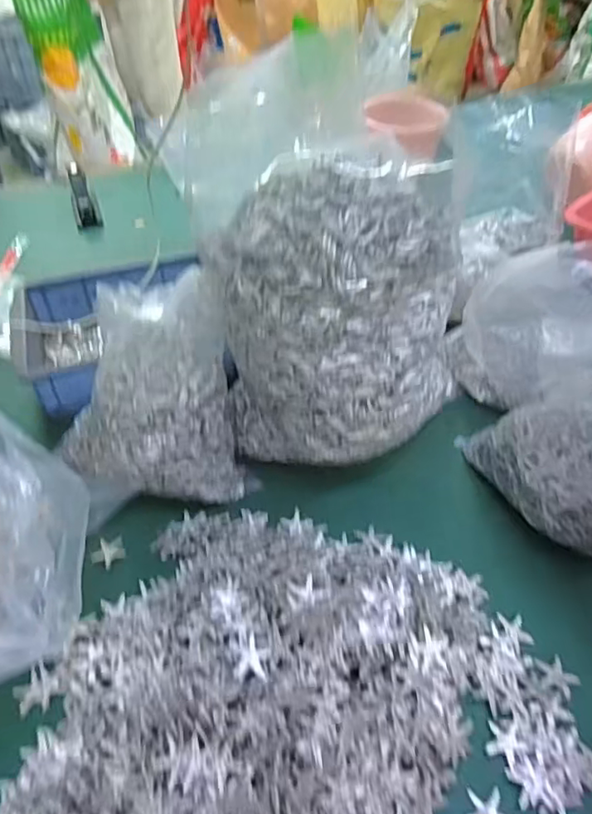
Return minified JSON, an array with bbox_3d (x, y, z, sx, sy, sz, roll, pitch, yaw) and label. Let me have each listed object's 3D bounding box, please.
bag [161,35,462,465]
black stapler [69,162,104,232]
[{"bbox_3d":[0.028,-0.106,0.470,0.190,0.314,0.161,25,50,24],"label":"bag"},{"bbox_3d":[-0.343,-0.345,0.925,0.038,0.031,0.147,-15,60,-13],"label":"black stapler"}]

